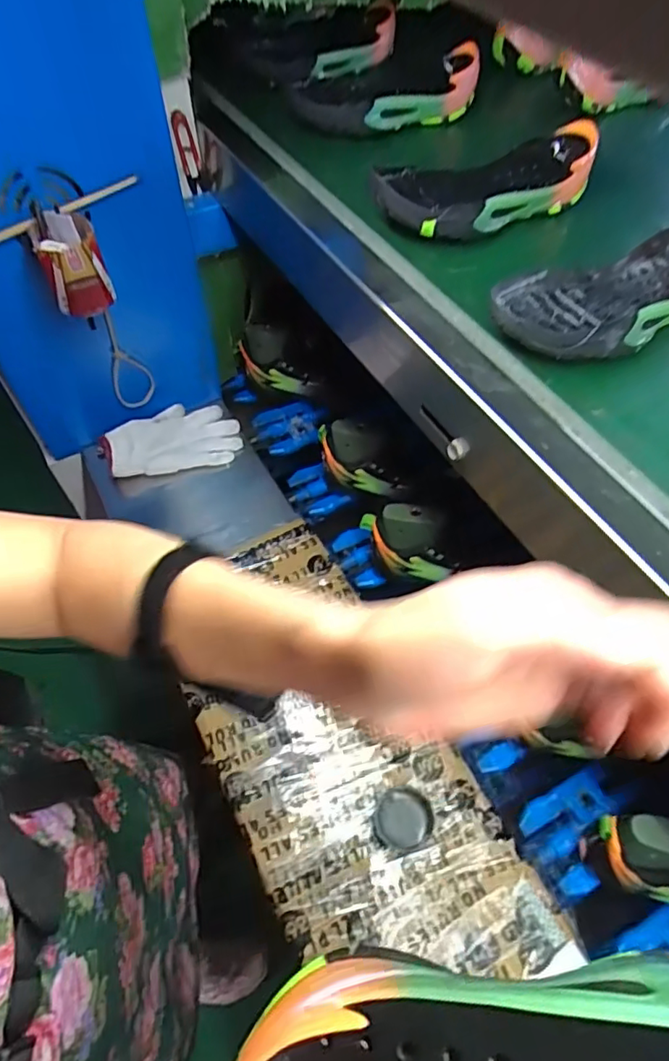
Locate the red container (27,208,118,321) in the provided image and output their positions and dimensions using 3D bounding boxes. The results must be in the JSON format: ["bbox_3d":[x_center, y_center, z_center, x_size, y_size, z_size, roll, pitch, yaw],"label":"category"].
[{"bbox_3d":[-0.290,-0.294,0.634,0.064,0.095,0.064,-23,53,-14],"label":"red container"}]

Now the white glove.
[{"bbox_3d":[-0.246,-0.142,0.864,0.194,0.024,0.111,-10,71,-23],"label":"white glove"}]

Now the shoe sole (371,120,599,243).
[{"bbox_3d":[0.144,-0.330,0.542,0.220,0.046,0.095,-29,58,-17],"label":"shoe sole"}]

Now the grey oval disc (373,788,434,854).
[{"bbox_3d":[0.072,0.299,0.588,0.061,0.010,0.057,1,51,5],"label":"grey oval disc"}]

